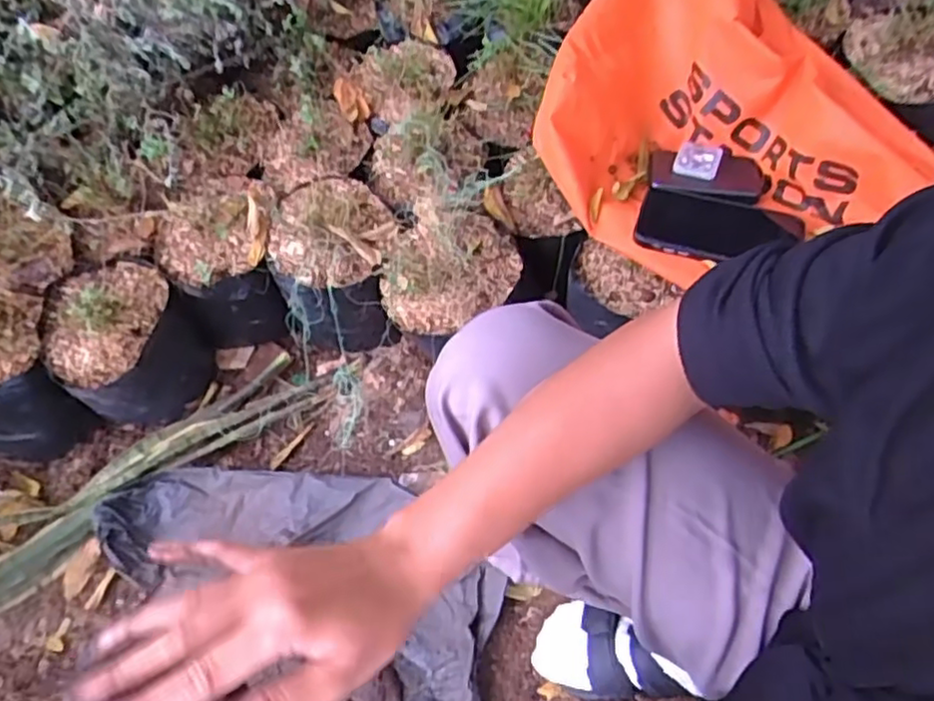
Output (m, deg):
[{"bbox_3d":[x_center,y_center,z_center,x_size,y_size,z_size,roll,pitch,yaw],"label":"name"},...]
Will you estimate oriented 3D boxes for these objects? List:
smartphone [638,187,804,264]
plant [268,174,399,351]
[{"bbox_3d":[0.239,-0.119,0.648,0.145,0.016,0.084,16,58,6],"label":"smartphone"},{"bbox_3d":[-0.158,-0.092,0.823,0.142,0.176,0.186,-10,59,-10],"label":"plant"}]

